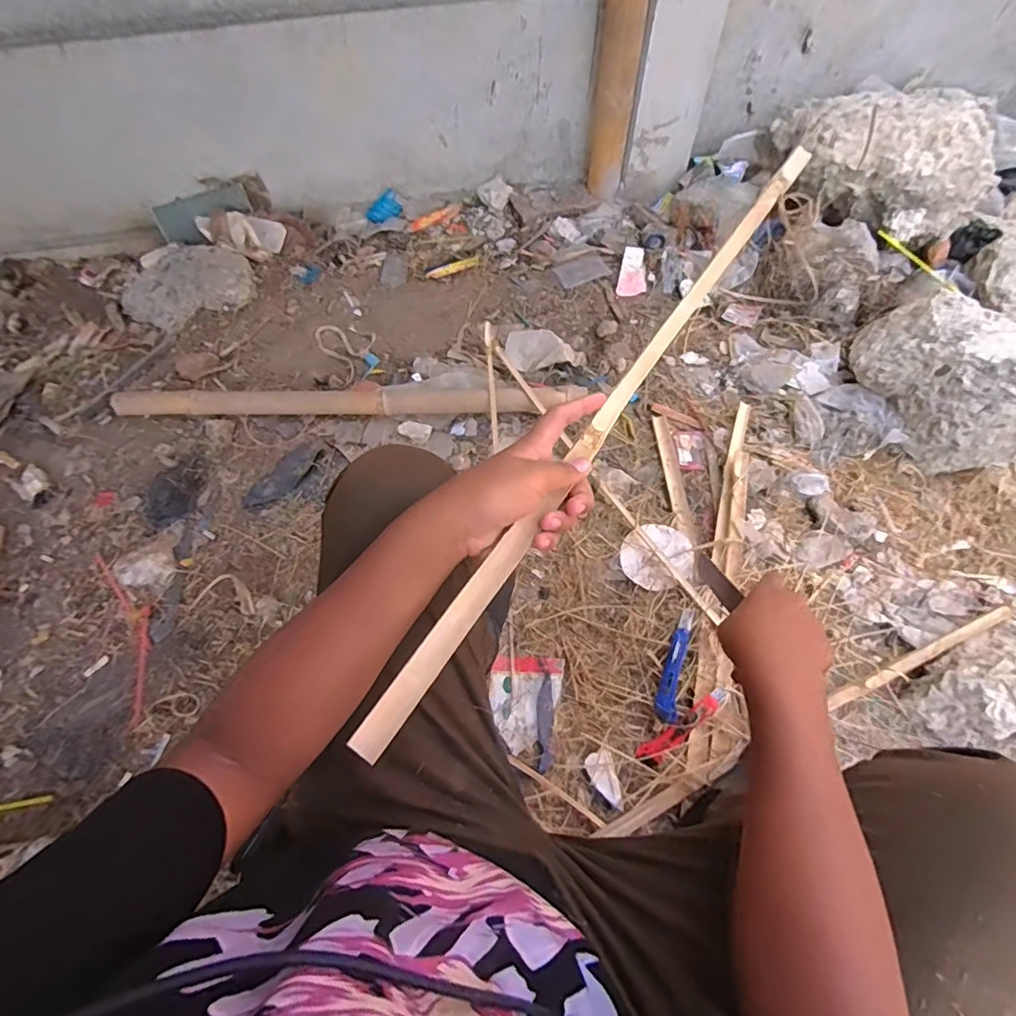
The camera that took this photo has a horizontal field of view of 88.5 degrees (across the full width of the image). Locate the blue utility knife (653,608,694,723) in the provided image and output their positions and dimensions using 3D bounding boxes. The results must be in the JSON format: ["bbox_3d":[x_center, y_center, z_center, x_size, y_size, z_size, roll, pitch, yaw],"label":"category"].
[{"bbox_3d":[0.268,0.247,0.829,0.034,0.027,0.178,17,61,12],"label":"blue utility knife"}]

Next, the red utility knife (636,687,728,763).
[{"bbox_3d":[0.267,0.330,0.788,0.159,0.026,0.030,-30,63,-15],"label":"red utility knife"}]

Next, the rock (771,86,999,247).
[{"bbox_3d":[0.808,-0.774,1.165,0.472,0.186,0.228,30,65,18],"label":"rock"}]

